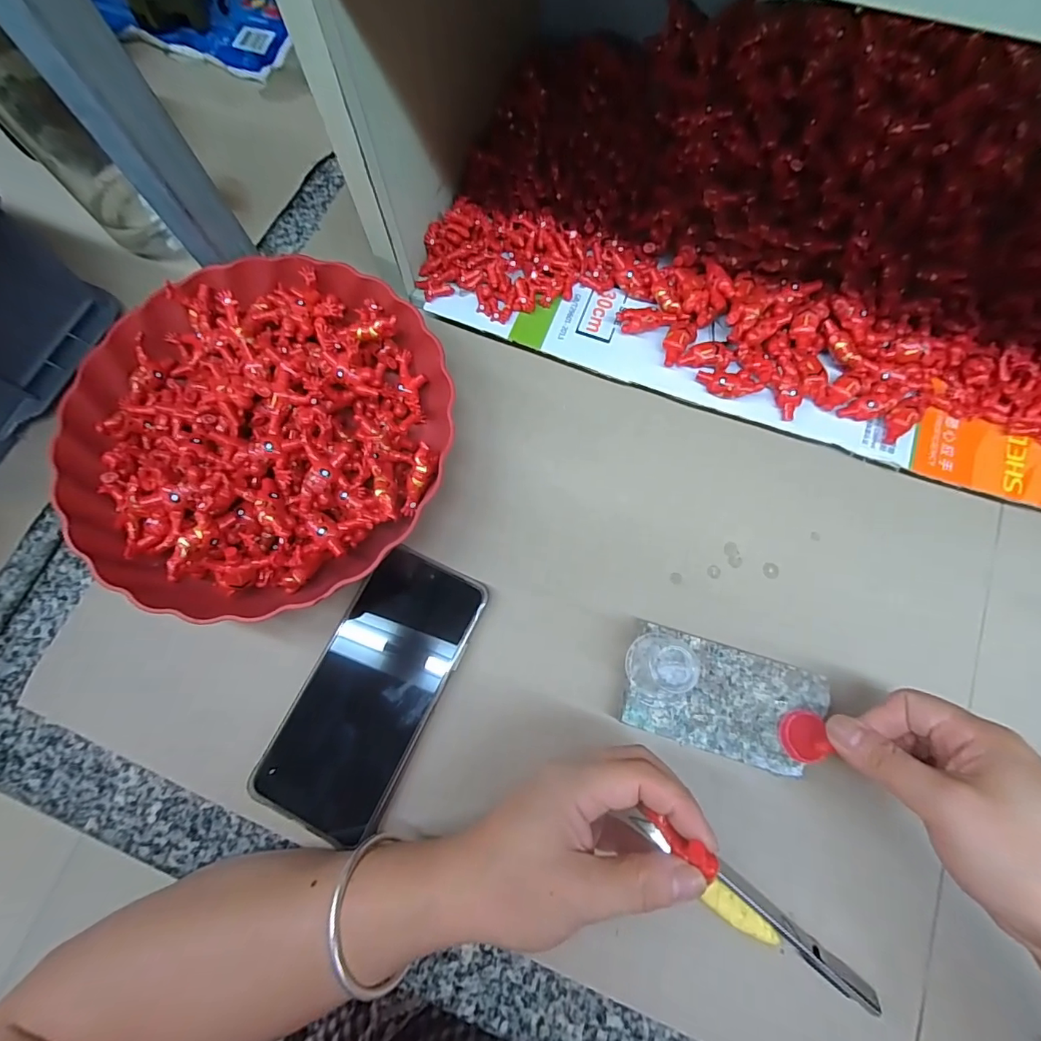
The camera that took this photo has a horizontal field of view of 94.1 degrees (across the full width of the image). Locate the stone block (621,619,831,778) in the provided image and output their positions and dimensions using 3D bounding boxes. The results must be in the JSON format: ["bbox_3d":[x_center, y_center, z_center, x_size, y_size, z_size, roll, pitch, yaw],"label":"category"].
[{"bbox_3d":[0.119,0.106,0.295,0.112,0.032,0.059,17,83,6],"label":"stone block"}]

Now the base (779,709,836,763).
[{"bbox_3d":[0.160,0.122,0.273,0.024,0.007,0.026,-1,82,4],"label":"base"}]

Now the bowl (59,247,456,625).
[{"bbox_3d":[-0.168,-0.062,0.315,0.237,0.072,0.238,0,75,1],"label":"bowl"}]

